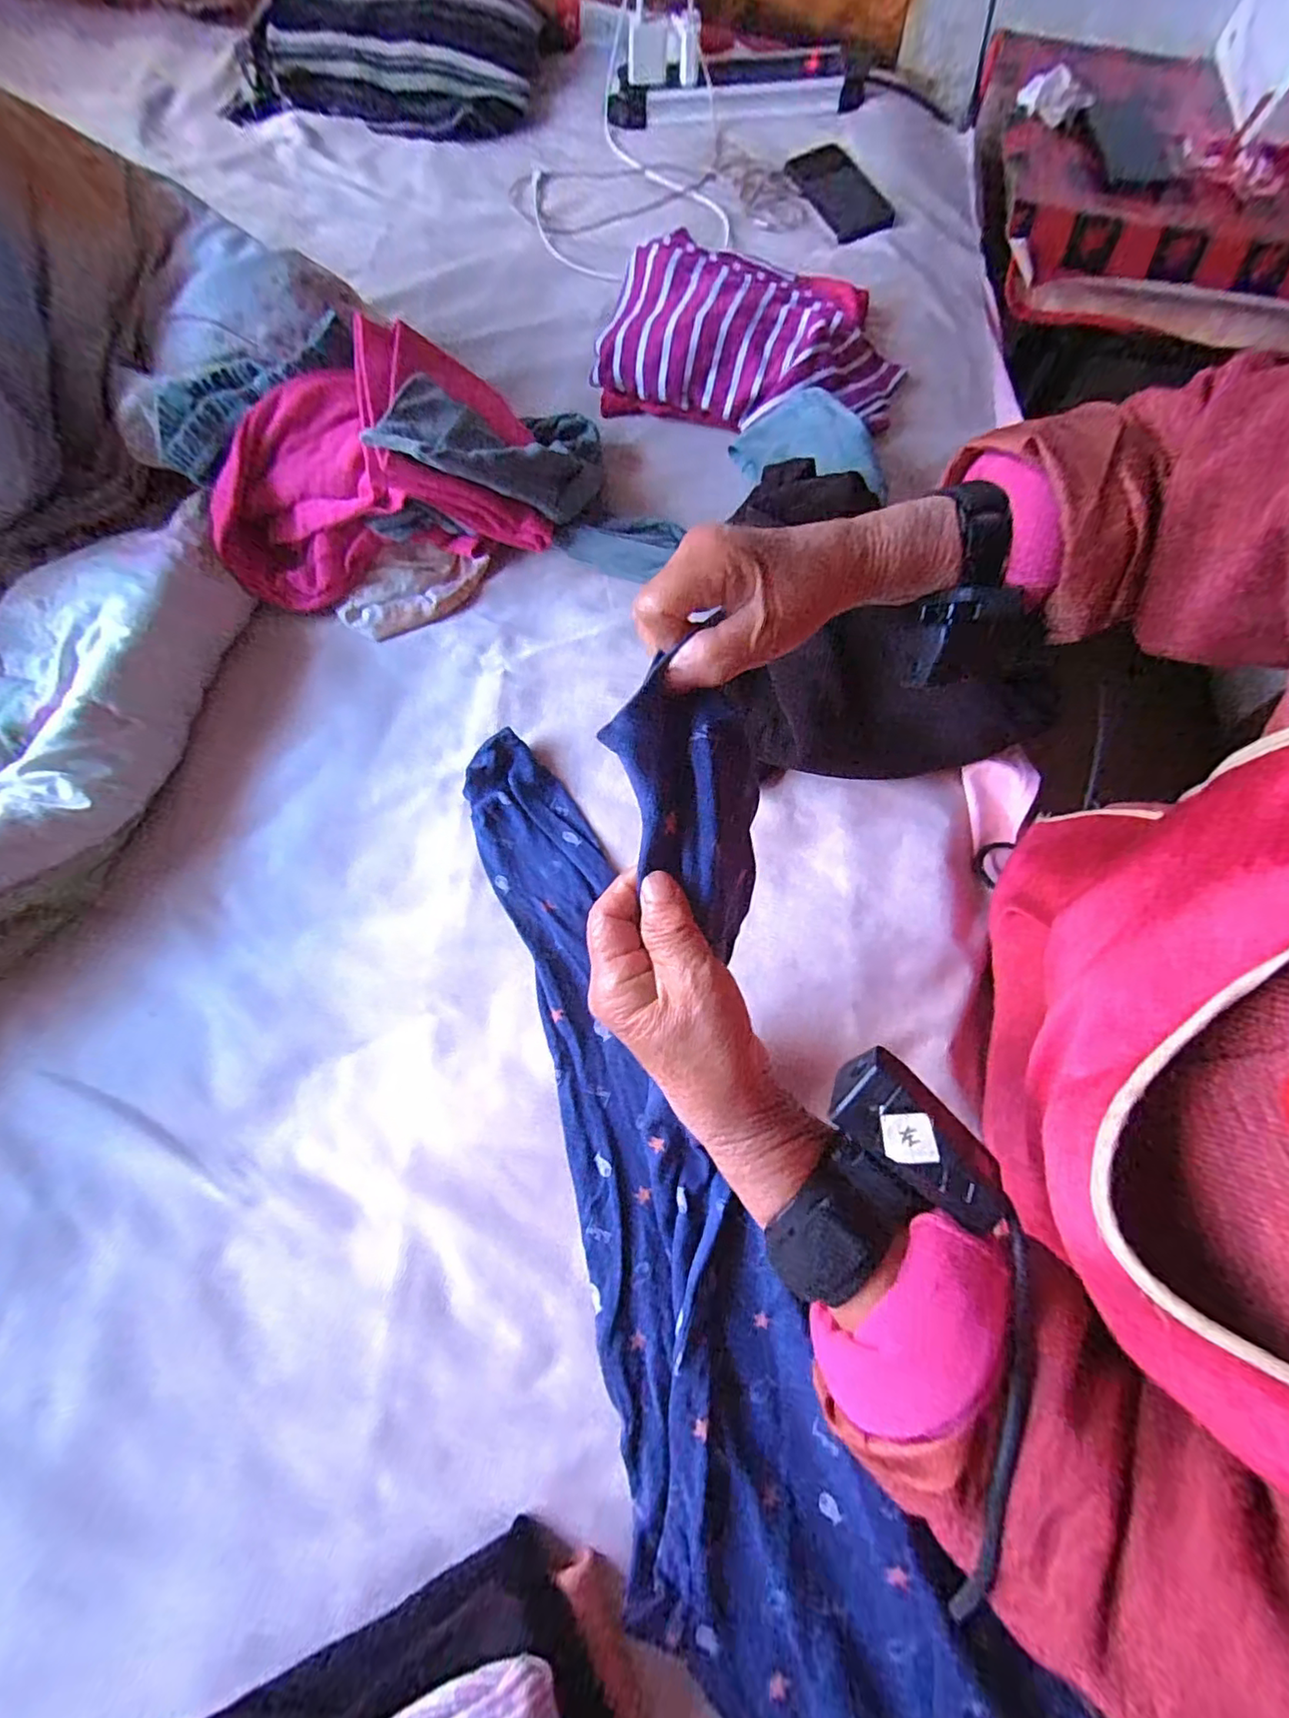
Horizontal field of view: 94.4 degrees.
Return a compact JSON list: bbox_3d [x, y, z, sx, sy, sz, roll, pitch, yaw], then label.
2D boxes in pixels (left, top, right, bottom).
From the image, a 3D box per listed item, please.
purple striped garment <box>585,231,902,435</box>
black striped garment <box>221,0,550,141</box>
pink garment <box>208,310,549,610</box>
[{"bbox_3d":[0.117,-0.549,0.629,0.318,0.063,0.208,7,73,3],"label":"purple striped garment"},{"bbox_3d":[-0.353,-1.070,0.792,0.415,0.104,0.131,4,72,-1],"label":"black striped garment"},{"bbox_3d":[-0.245,-0.348,0.543,0.285,0.124,0.167,-13,73,-3],"label":"pink garment"}]

